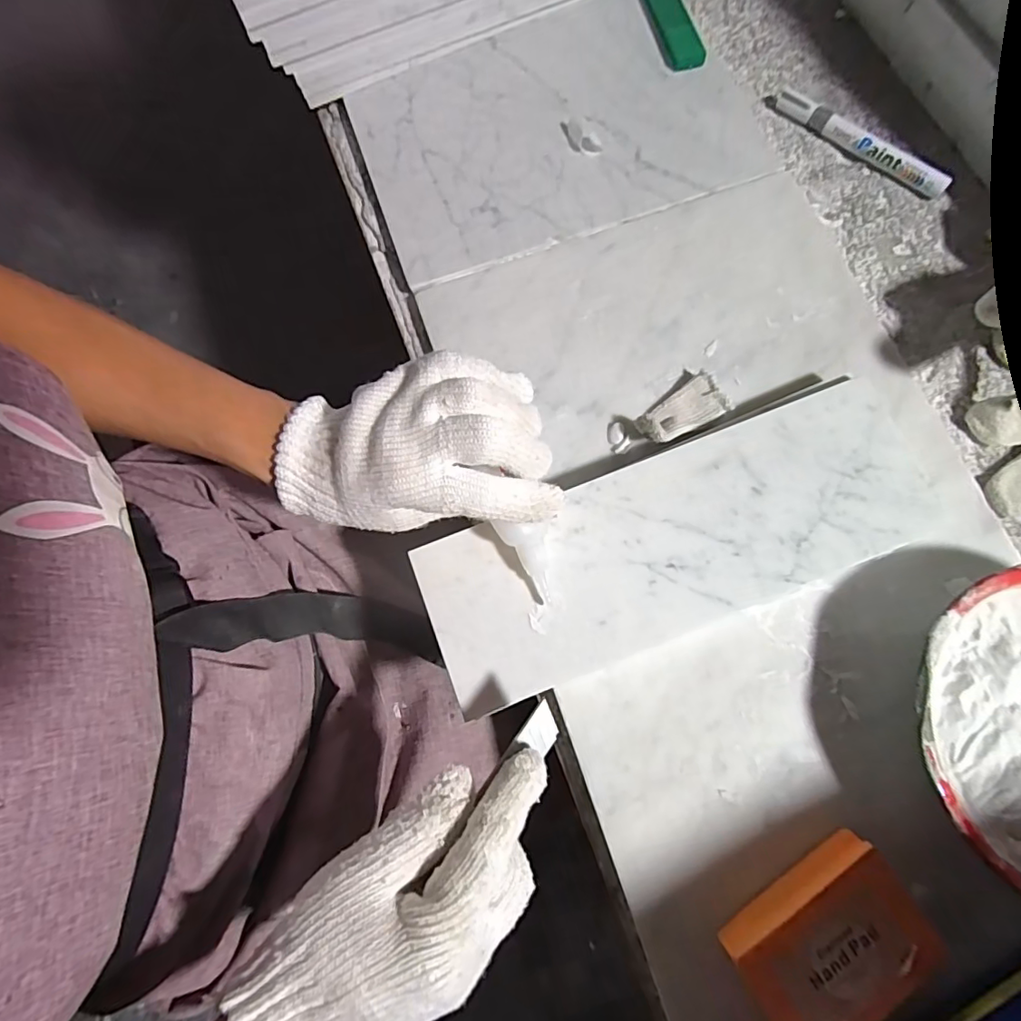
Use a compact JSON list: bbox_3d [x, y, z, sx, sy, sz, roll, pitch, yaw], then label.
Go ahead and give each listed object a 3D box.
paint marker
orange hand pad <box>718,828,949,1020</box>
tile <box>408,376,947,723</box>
[{"bbox_3d":[0.268,-0.289,0.415,0.151,0.017,0.015,41,79,9],"label":"paint marker"},{"bbox_3d":[0.163,0.223,0.274,0.092,0.034,0.060,-33,74,-6],"label":"orange hand pad"},{"bbox_3d":[0.095,0.018,0.313,0.291,0.004,0.106,-20,77,-3],"label":"tile"}]

